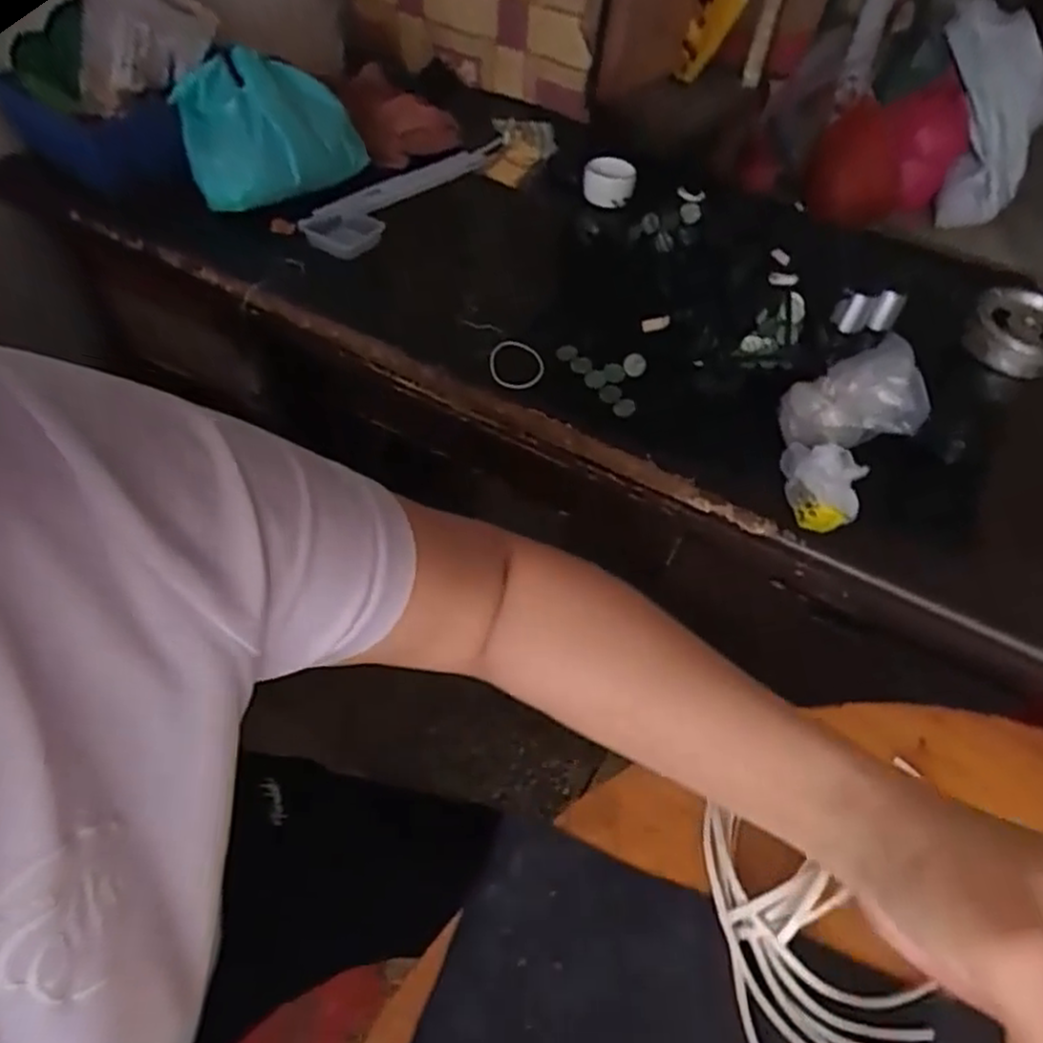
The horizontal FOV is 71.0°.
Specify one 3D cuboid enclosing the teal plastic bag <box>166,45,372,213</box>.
[{"bbox_3d":[-0.309,-0.473,0.892,0.206,0.133,0.121,11,47,3],"label":"teal plastic bag"}]

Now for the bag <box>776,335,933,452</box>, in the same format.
[{"bbox_3d":[0.335,-0.125,0.743,0.143,0.074,0.094,-11,52,-16],"label":"bag"}]

